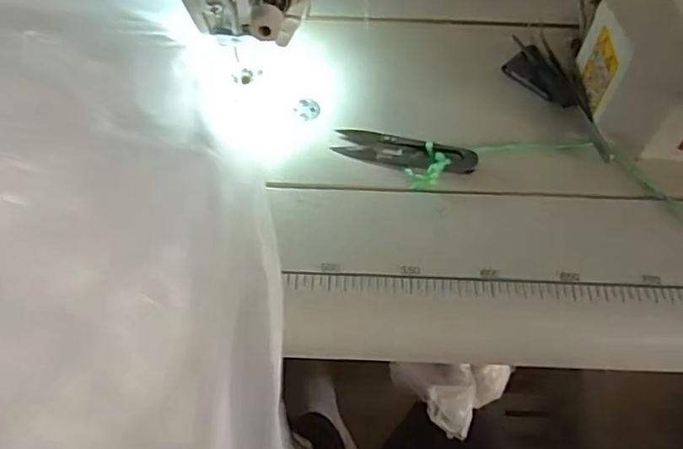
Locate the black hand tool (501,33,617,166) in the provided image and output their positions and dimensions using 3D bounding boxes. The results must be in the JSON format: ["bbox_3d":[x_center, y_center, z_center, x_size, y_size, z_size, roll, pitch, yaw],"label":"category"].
[{"bbox_3d":[0.156,-0.095,0.448,0.037,0.014,0.126,-11,57,-9],"label":"black hand tool"}]

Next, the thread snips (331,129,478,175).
[{"bbox_3d":[0.045,-0.051,0.423,0.098,0.012,0.026,16,57,9],"label":"thread snips"}]

